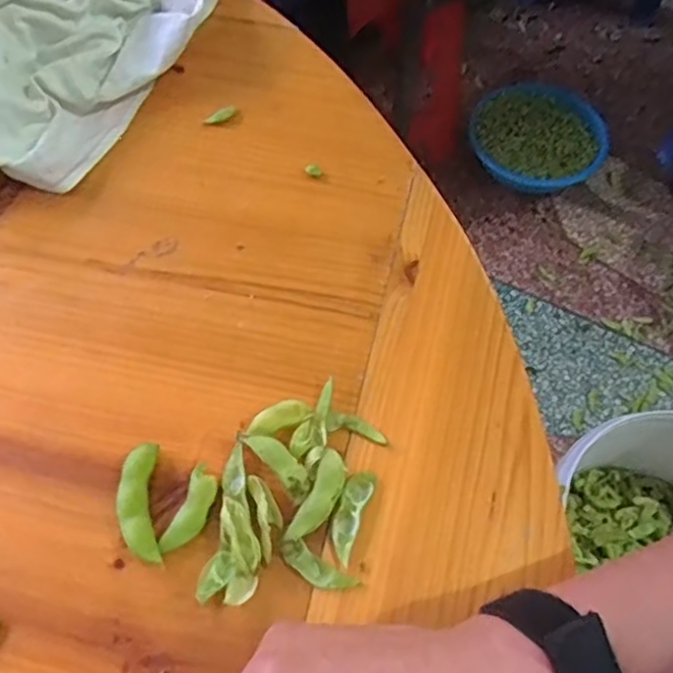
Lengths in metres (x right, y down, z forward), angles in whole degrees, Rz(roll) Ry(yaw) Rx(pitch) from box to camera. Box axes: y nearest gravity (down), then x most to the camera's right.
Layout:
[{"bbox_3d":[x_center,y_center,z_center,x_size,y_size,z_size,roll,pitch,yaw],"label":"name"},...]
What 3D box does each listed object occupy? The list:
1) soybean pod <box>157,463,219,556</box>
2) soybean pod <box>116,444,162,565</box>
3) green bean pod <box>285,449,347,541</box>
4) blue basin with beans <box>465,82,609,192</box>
[{"bbox_3d":[-0.070,0.086,0.321,0.015,0.006,0.043,22,75,12],"label":"soybean pod"},{"bbox_3d":[-0.097,0.083,0.323,0.019,0.012,0.057,-8,60,-5],"label":"soybean pod"},{"bbox_3d":[-0.008,0.080,0.324,0.015,0.010,0.046,22,62,12],"label":"green bean pod"},{"bbox_3d":[0.424,-0.412,1.368,0.271,0.105,0.237,-38,68,-20],"label":"blue basin with beans"}]

